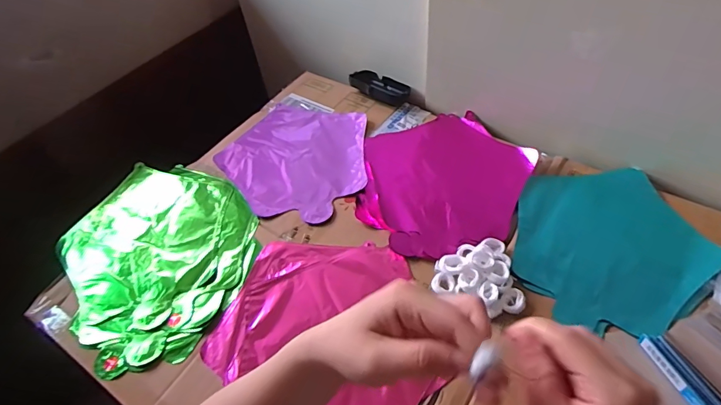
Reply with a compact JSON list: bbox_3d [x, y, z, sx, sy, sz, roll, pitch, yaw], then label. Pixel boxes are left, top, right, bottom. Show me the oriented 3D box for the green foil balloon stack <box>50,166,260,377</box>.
[{"bbox_3d":[-0.267,0.058,0.580,0.244,0.027,0.317,-28,52,-18],"label":"green foil balloon stack"}]

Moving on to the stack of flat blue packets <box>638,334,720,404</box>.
[{"bbox_3d":[0.308,0.175,0.400,0.019,0.027,0.116,-19,50,-11],"label":"stack of flat blue packets"}]

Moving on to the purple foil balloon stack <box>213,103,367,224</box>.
[{"bbox_3d":[-0.101,-0.069,0.661,0.221,0.010,0.224,4,50,9],"label":"purple foil balloon stack"}]

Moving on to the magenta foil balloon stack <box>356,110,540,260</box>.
[{"bbox_3d":[0.119,-0.037,0.612,0.226,0.017,0.263,3,50,8],"label":"magenta foil balloon stack"}]

